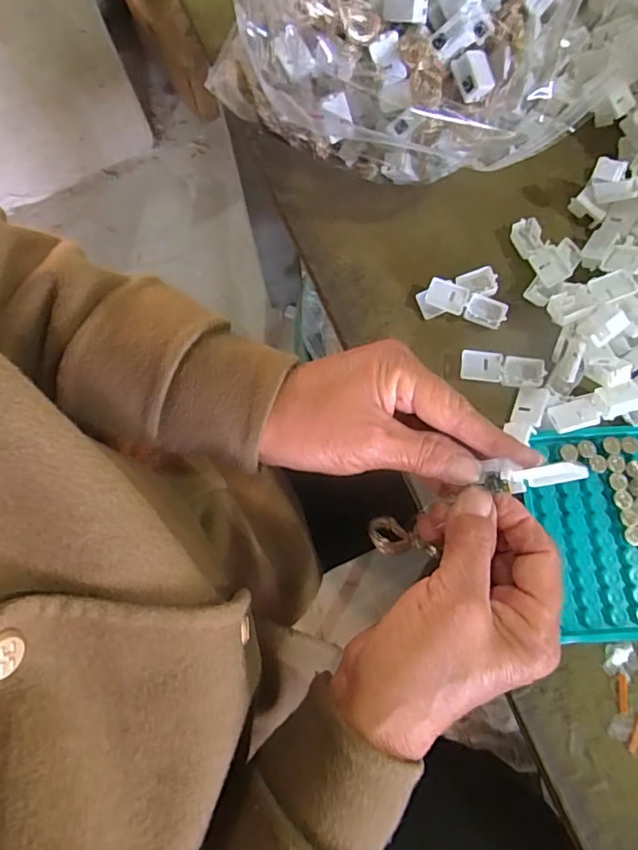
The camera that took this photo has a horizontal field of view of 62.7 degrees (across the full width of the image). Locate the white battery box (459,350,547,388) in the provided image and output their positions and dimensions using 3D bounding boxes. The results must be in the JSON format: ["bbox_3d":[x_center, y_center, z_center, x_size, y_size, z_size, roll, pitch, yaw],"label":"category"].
[{"bbox_3d":[0.122,-0.037,0.351,0.053,0.010,0.020,10,76,4],"label":"white battery box"}]

